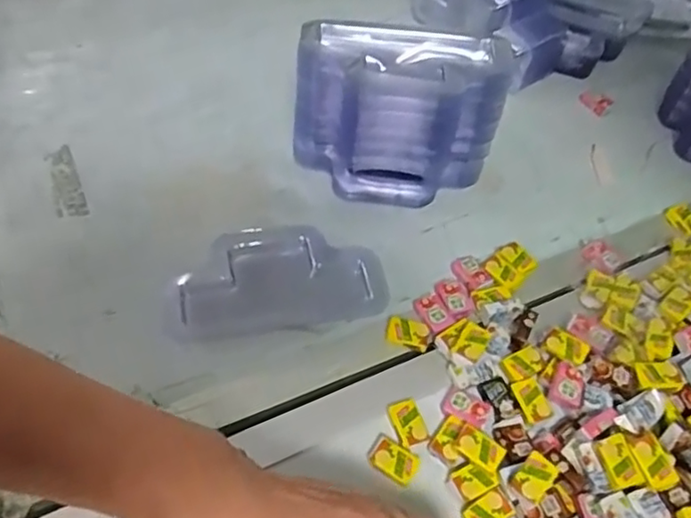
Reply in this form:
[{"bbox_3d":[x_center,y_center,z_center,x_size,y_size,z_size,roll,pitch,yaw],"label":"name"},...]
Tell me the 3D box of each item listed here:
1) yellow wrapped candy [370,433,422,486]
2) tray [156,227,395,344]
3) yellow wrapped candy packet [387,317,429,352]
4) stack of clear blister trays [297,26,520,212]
[{"bbox_3d":[0.027,0.111,0.348,0.028,0.004,0.018,34,58,18],"label":"yellow wrapped candy"},{"bbox_3d":[-0.047,0.013,0.412,0.139,0.014,0.075,-7,55,-10],"label":"tray"},{"bbox_3d":[0.040,0.047,0.397,0.027,0.007,0.017,16,55,6],"label":"yellow wrapped candy packet"},{"bbox_3d":[0.034,-0.100,0.446,0.135,0.109,0.081,10,54,2],"label":"stack of clear blister trays"}]

